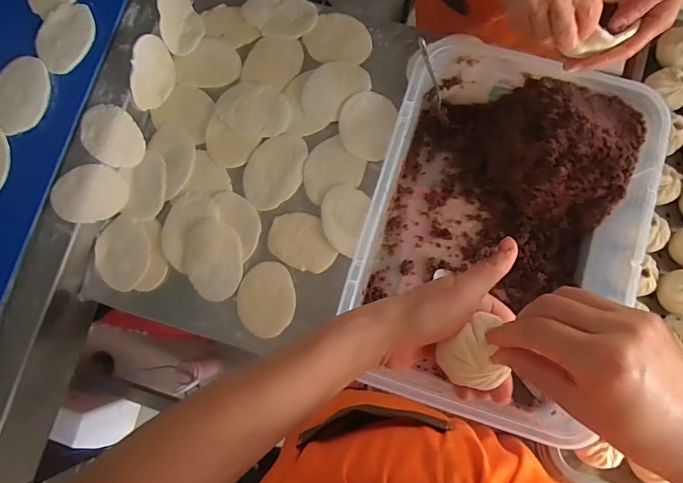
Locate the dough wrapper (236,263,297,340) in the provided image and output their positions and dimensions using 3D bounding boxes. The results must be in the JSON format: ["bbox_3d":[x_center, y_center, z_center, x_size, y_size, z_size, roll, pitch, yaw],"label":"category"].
[{"bbox_3d":[-0.097,0.074,0.567,0.072,0.004,0.093,-2,78,1],"label":"dough wrapper"}]

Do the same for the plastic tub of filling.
[{"bbox_3d":[0.180,-0.039,0.519,0.271,0.123,0.351,17,82,5],"label":"plastic tub of filling"}]

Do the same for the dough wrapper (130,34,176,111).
[{"bbox_3d":[-0.257,-0.227,0.597,0.008,0.075,0.089,15,73,20],"label":"dough wrapper"}]

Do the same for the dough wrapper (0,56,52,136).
[{"bbox_3d":[-0.419,-0.192,0.577,0.076,0.006,0.105,7,81,4],"label":"dough wrapper"}]

